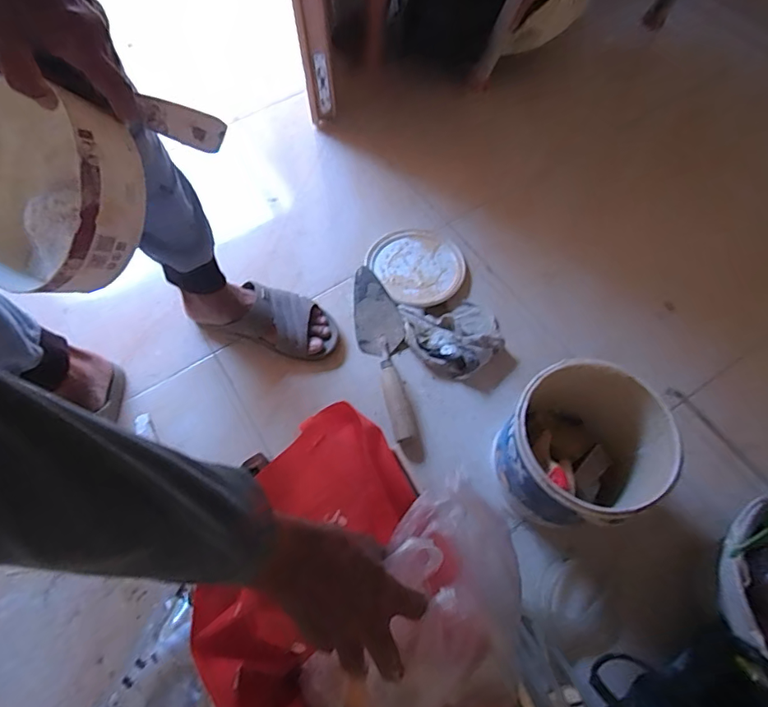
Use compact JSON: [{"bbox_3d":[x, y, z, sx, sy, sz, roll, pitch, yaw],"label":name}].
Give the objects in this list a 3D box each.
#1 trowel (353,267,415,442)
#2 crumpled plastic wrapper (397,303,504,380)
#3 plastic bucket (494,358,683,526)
[{"bbox_3d":[0.005,-0.005,0.756,0.077,0.047,0.298,-16,65,-7],"label":"trowel"},{"bbox_3d":[0.116,-0.029,0.768,0.153,0.042,0.135,-12,64,-5],"label":"crumpled plastic wrapper"},{"bbox_3d":[0.236,0.126,0.607,0.163,0.188,0.171,0,64,1],"label":"plastic bucket"}]

